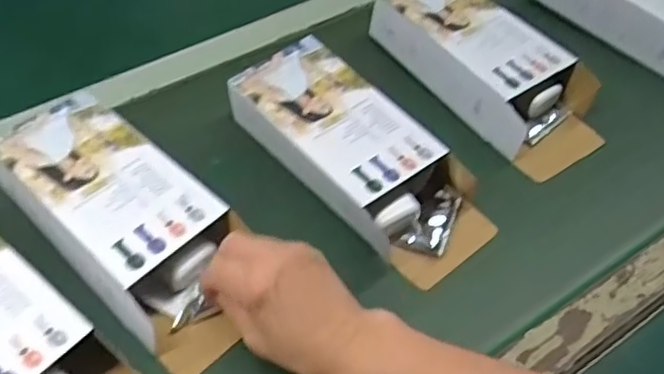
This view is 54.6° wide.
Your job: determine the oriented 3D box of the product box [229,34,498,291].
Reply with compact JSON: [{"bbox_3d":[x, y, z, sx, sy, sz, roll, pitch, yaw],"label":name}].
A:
[{"bbox_3d":[0.022,-0.031,0.576,0.111,0.064,0.255,-34,56,-25],"label":"product box"}]

